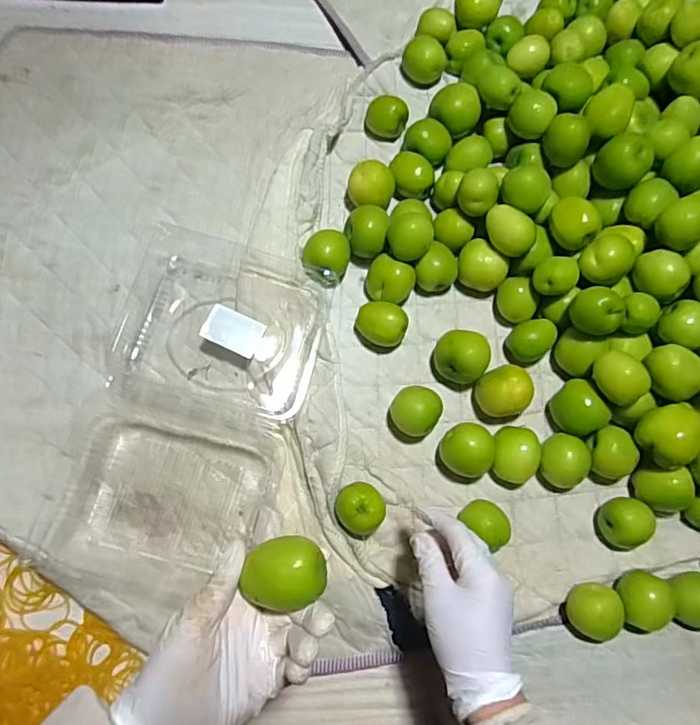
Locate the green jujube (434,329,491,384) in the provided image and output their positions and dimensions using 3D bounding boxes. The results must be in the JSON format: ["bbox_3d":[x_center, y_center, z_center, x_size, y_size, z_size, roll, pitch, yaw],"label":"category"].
[{"bbox_3d":[0.120,-0.004,0.568,0.057,0.046,0.053,6,75,-2],"label":"green jujube"}]

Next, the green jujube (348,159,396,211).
[{"bbox_3d":[0.025,-0.200,0.614,0.055,0.045,0.056,1,76,-3],"label":"green jujube"}]

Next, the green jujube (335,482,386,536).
[{"bbox_3d":[0.010,0.143,0.520,0.048,0.040,0.045,1,77,-3],"label":"green jujube"}]

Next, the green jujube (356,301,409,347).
[{"bbox_3d":[0.035,-0.041,0.577,0.057,0.039,0.046,12,75,0],"label":"green jujube"}]

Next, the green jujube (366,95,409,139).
[{"bbox_3d":[0.045,-0.297,0.641,0.051,0.036,0.045,14,75,0],"label":"green jujube"}]

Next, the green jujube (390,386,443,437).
[{"bbox_3d":[0.067,0.052,0.552,0.048,0.040,0.047,1,77,-3],"label":"green jujube"}]

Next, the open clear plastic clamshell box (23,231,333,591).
[{"bbox_3d":[-0.157,0.038,0.544,0.211,0.044,0.361,13,77,0],"label":"open clear plastic clamshell box"}]

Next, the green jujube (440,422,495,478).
[{"bbox_3d":[0.119,0.091,0.547,0.055,0.040,0.052,5,75,-2],"label":"green jujube"}]

